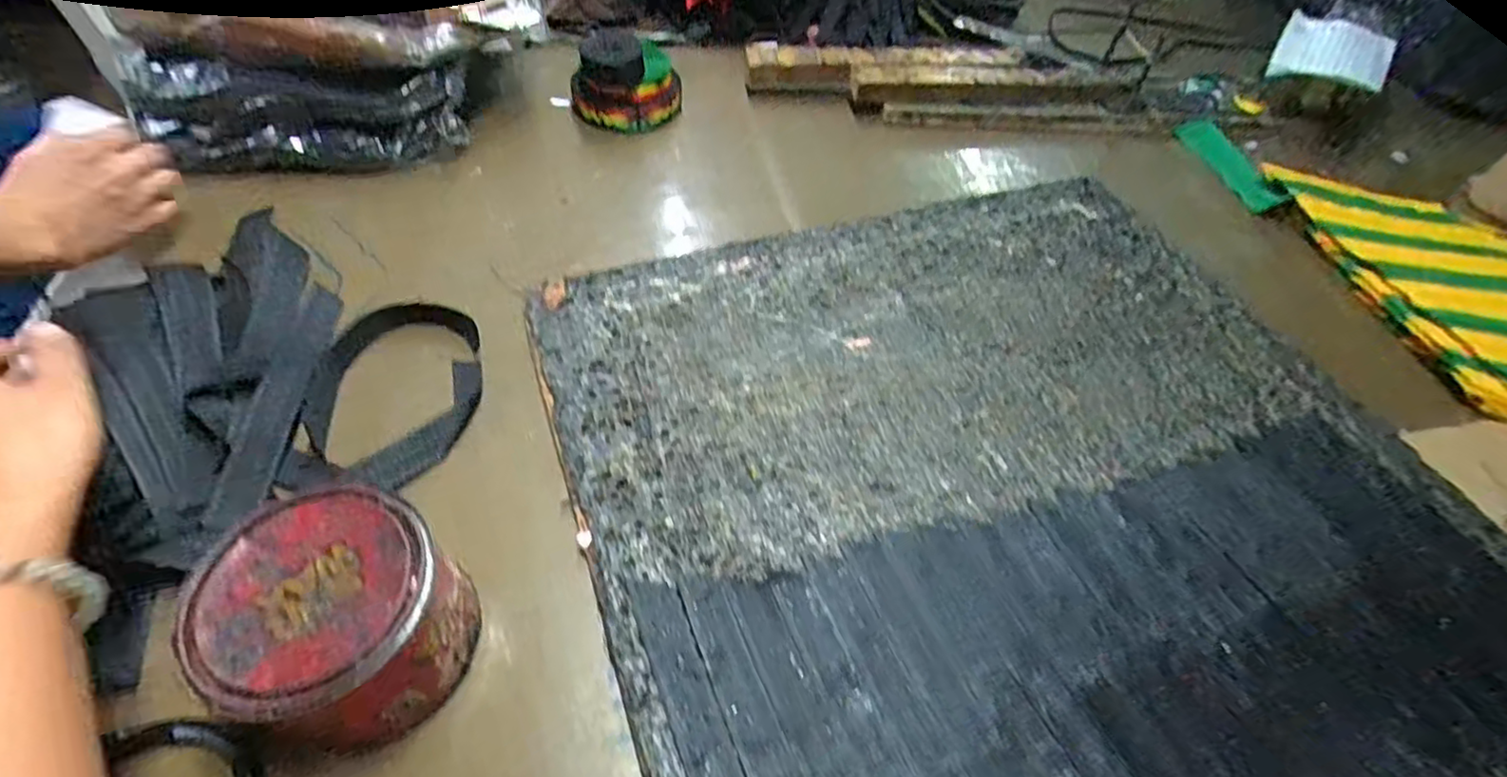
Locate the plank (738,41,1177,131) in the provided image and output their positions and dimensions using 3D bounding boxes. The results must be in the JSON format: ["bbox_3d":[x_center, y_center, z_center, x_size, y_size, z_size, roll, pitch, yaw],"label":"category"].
[{"bbox_3d":[0.243,-0.350,0.739,0.497,0.037,0.109,3,52,-3],"label":"plank"}]

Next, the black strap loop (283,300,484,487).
[{"bbox_3d":[-0.249,0.000,0.447,0.103,0.023,0.151,3,52,-3],"label":"black strap loop"}]

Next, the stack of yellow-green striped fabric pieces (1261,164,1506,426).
[{"bbox_3d":[0.649,-0.072,0.566,0.193,0.051,0.418,-7,53,-11],"label":"stack of yellow-green striped fabric pieces"}]

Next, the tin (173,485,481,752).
[{"bbox_3d":[-0.201,0.113,0.318,0.106,0.078,0.098,3,52,-3],"label":"tin"}]

